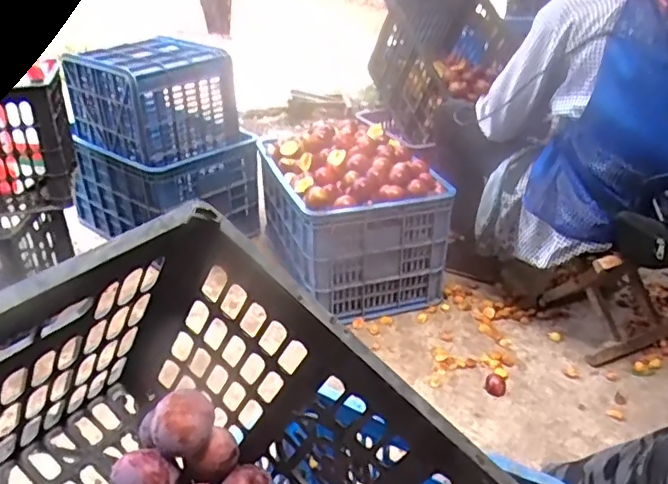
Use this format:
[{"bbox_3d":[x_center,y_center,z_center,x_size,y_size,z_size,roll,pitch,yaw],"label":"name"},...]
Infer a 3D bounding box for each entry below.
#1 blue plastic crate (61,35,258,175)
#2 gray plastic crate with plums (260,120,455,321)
[{"bbox_3d":[-0.497,-0.389,1.616,0.365,0.276,0.292,-26,36,-34],"label":"blue plastic crate"},{"bbox_3d":[0.038,-0.090,1.550,0.375,0.348,0.474,-12,30,-13],"label":"gray plastic crate with plums"}]

